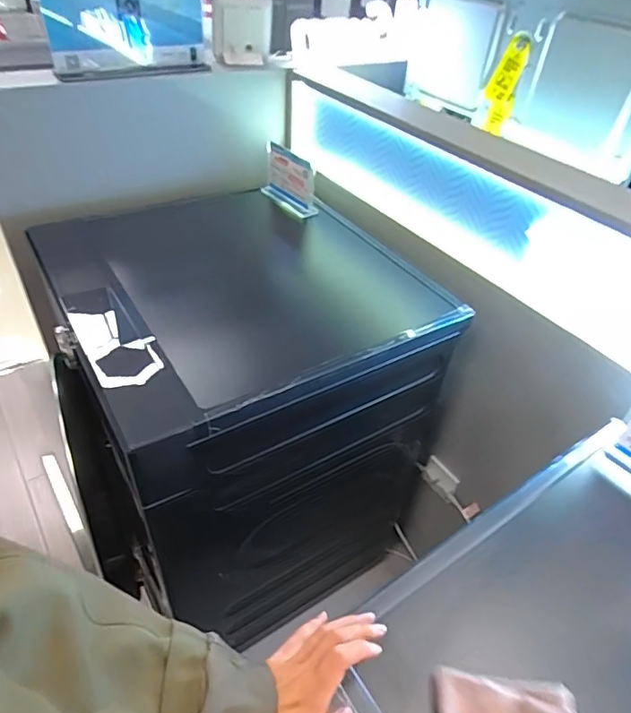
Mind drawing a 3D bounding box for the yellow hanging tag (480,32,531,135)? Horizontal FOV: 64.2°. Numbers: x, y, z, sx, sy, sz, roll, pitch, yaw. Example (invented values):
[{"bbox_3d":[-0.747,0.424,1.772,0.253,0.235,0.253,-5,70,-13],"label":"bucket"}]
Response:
[{"bbox_3d":[0.364,-0.529,0.977,0.024,0.168,0.058,-31,55,-35],"label":"yellow hanging tag"}]

